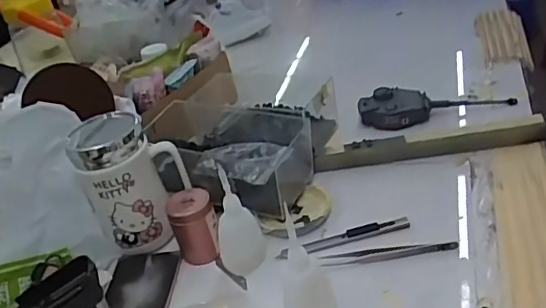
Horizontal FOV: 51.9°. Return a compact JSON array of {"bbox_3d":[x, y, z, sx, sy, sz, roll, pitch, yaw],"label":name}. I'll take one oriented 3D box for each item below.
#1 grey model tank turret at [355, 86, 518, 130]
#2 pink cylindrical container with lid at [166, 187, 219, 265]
[{"bbox_3d":[0.206,-0.060,0.710,0.191,0.034,0.056,-5,30,14],"label":"grey model tank turret"},{"bbox_3d":[-0.078,0.071,0.566,0.045,0.061,0.039,-15,31,-2],"label":"pink cylindrical container with lid"}]

